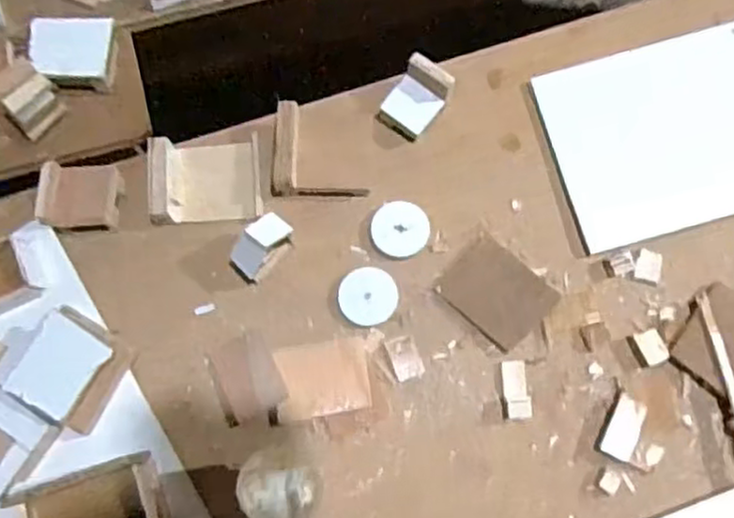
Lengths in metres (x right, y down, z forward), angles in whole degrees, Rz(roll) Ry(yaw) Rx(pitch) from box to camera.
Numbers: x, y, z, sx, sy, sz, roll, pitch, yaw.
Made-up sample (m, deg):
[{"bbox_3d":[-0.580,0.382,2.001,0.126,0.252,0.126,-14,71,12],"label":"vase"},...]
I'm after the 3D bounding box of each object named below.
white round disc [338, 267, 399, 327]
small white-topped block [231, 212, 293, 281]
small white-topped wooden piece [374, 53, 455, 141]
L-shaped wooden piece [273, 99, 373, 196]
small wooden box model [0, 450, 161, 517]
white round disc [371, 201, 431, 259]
[{"bbox_3d":[0.001,0.035,0.682,0.054,0.004,0.054,0,79,-1],"label":"white round disc"},{"bbox_3d":[-0.098,-0.012,0.673,0.029,0.058,0.060,40,80,12],"label":"small white-topped block"},{"bbox_3d":[0.046,-0.158,0.708,0.054,0.049,0.065,36,80,11],"label":"small white-topped wooden piece"},{"bbox_3d":[-0.046,-0.109,0.703,0.100,0.034,0.090,0,75,3],"label":"L-shaped wooden piece"},{"bbox_3d":[-0.244,0.217,0.619,0.122,0.048,0.070,-16,75,-1],"label":"small wooden box model"},{"bbox_3d":[0.033,-0.029,0.700,0.055,0.006,0.056,0,79,-1],"label":"white round disc"}]

